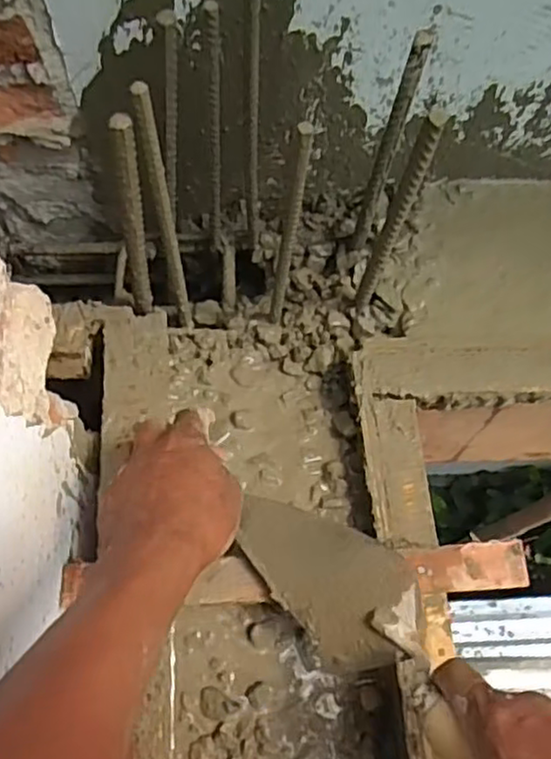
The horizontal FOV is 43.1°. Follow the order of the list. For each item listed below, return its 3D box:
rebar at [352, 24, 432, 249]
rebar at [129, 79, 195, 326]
[{"bbox_3d":[0.090,-0.181,0.563,0.020,0.225,0.017,12,67,4],"label":"rebar"},{"bbox_3d":[-0.080,-0.109,0.529,0.011,0.285,0.015,-20,69,-10],"label":"rebar"}]

